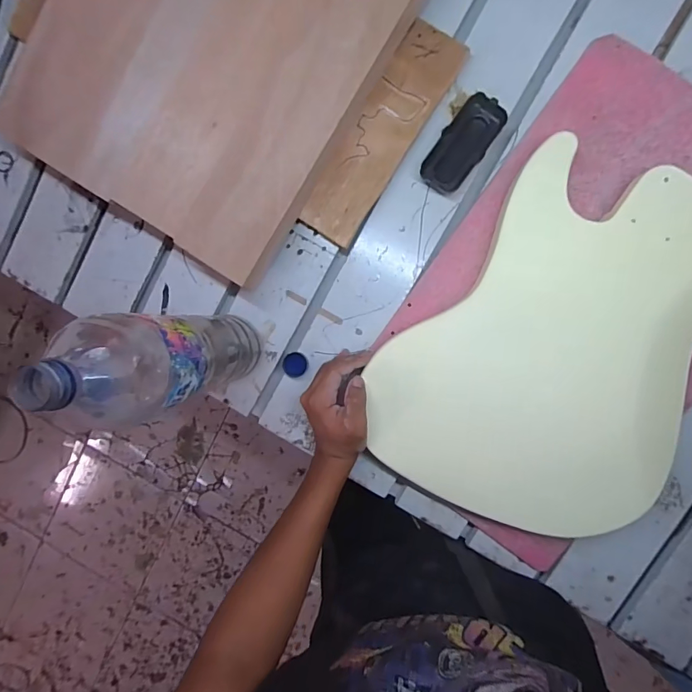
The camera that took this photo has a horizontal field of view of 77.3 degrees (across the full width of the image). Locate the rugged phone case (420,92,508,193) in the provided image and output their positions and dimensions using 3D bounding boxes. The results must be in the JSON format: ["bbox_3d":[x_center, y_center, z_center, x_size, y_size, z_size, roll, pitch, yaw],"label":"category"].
[{"bbox_3d":[0.137,-0.235,0.510,0.052,0.025,0.109,39,98,2],"label":"rugged phone case"}]

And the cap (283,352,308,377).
[{"bbox_3d":[-0.065,0.024,0.552,0.030,0.008,0.030,1,95,7],"label":"cap"}]

